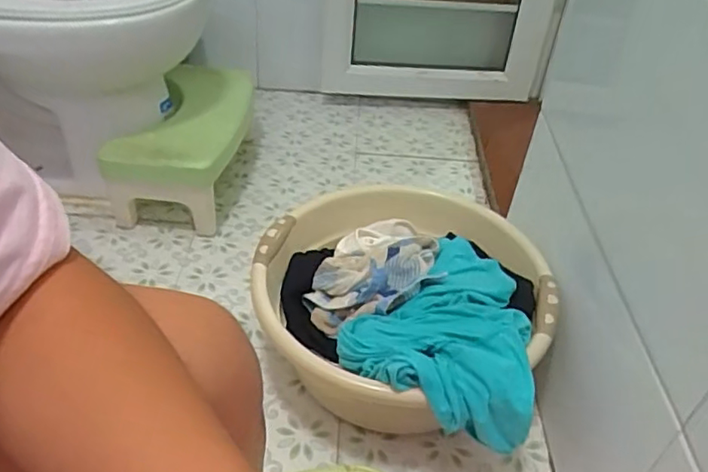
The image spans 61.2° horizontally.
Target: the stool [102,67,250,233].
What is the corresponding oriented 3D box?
[{"bbox_3d":[-0.331,-0.193,1.249,0.206,0.157,0.419,5,40,-1],"label":"stool"}]

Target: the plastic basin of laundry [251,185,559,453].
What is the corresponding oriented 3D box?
[{"bbox_3d":[0.056,0.112,0.880,0.400,0.207,0.386,3,40,-3],"label":"plastic basin of laundry"}]

